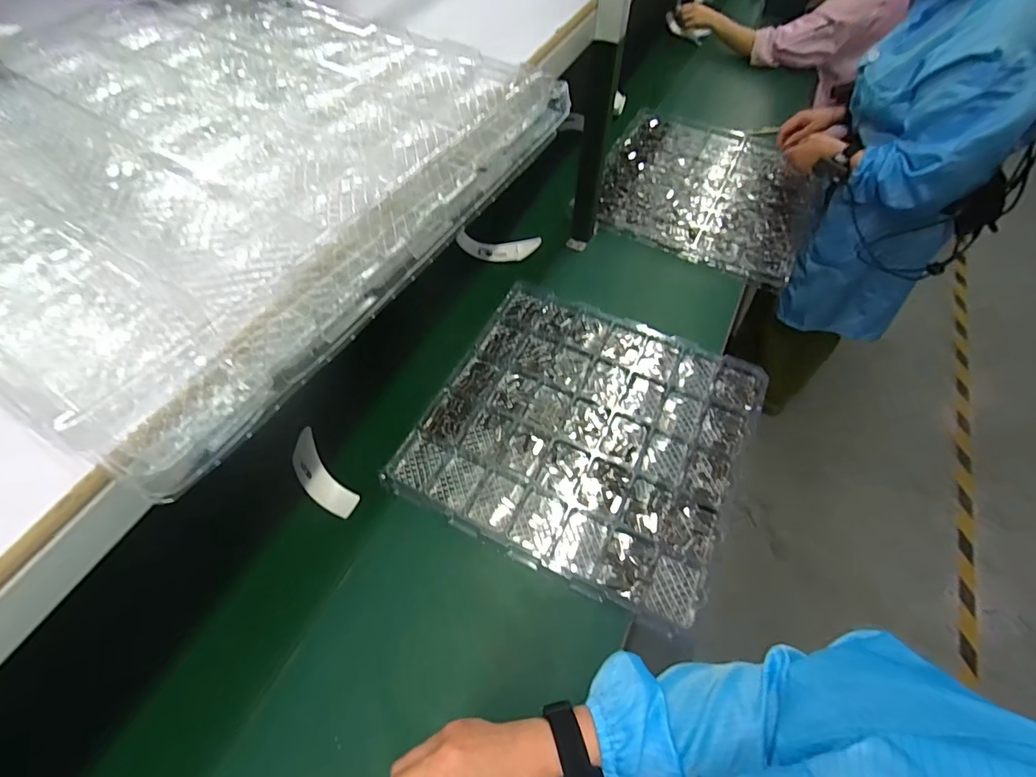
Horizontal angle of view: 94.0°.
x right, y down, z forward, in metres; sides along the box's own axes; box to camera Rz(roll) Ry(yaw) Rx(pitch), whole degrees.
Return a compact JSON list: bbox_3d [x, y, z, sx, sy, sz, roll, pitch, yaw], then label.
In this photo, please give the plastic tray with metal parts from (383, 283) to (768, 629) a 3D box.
[{"bbox_3d":[0.118,0.064,0.825,0.508,0.027,0.495,24,59,14],"label":"plastic tray with metal parts"}]

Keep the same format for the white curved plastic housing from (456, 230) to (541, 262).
[{"bbox_3d":[-0.043,-0.315,1.068,0.181,0.030,0.068,1,56,0],"label":"white curved plastic housing"}]

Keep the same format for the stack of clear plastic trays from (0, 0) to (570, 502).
[{"bbox_3d":[-0.309,-0.247,0.462,0.560,0.060,0.525,26,61,18],"label":"stack of clear plastic trays"}]

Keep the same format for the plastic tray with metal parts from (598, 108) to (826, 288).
[{"bbox_3d":[0.468,-0.511,1.196,0.497,0.029,0.532,24,59,14],"label":"plastic tray with metal parts"}]

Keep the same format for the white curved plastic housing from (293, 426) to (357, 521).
[{"bbox_3d":[-0.315,0.139,0.770,0.054,0.038,0.158,-36,64,-22],"label":"white curved plastic housing"}]

